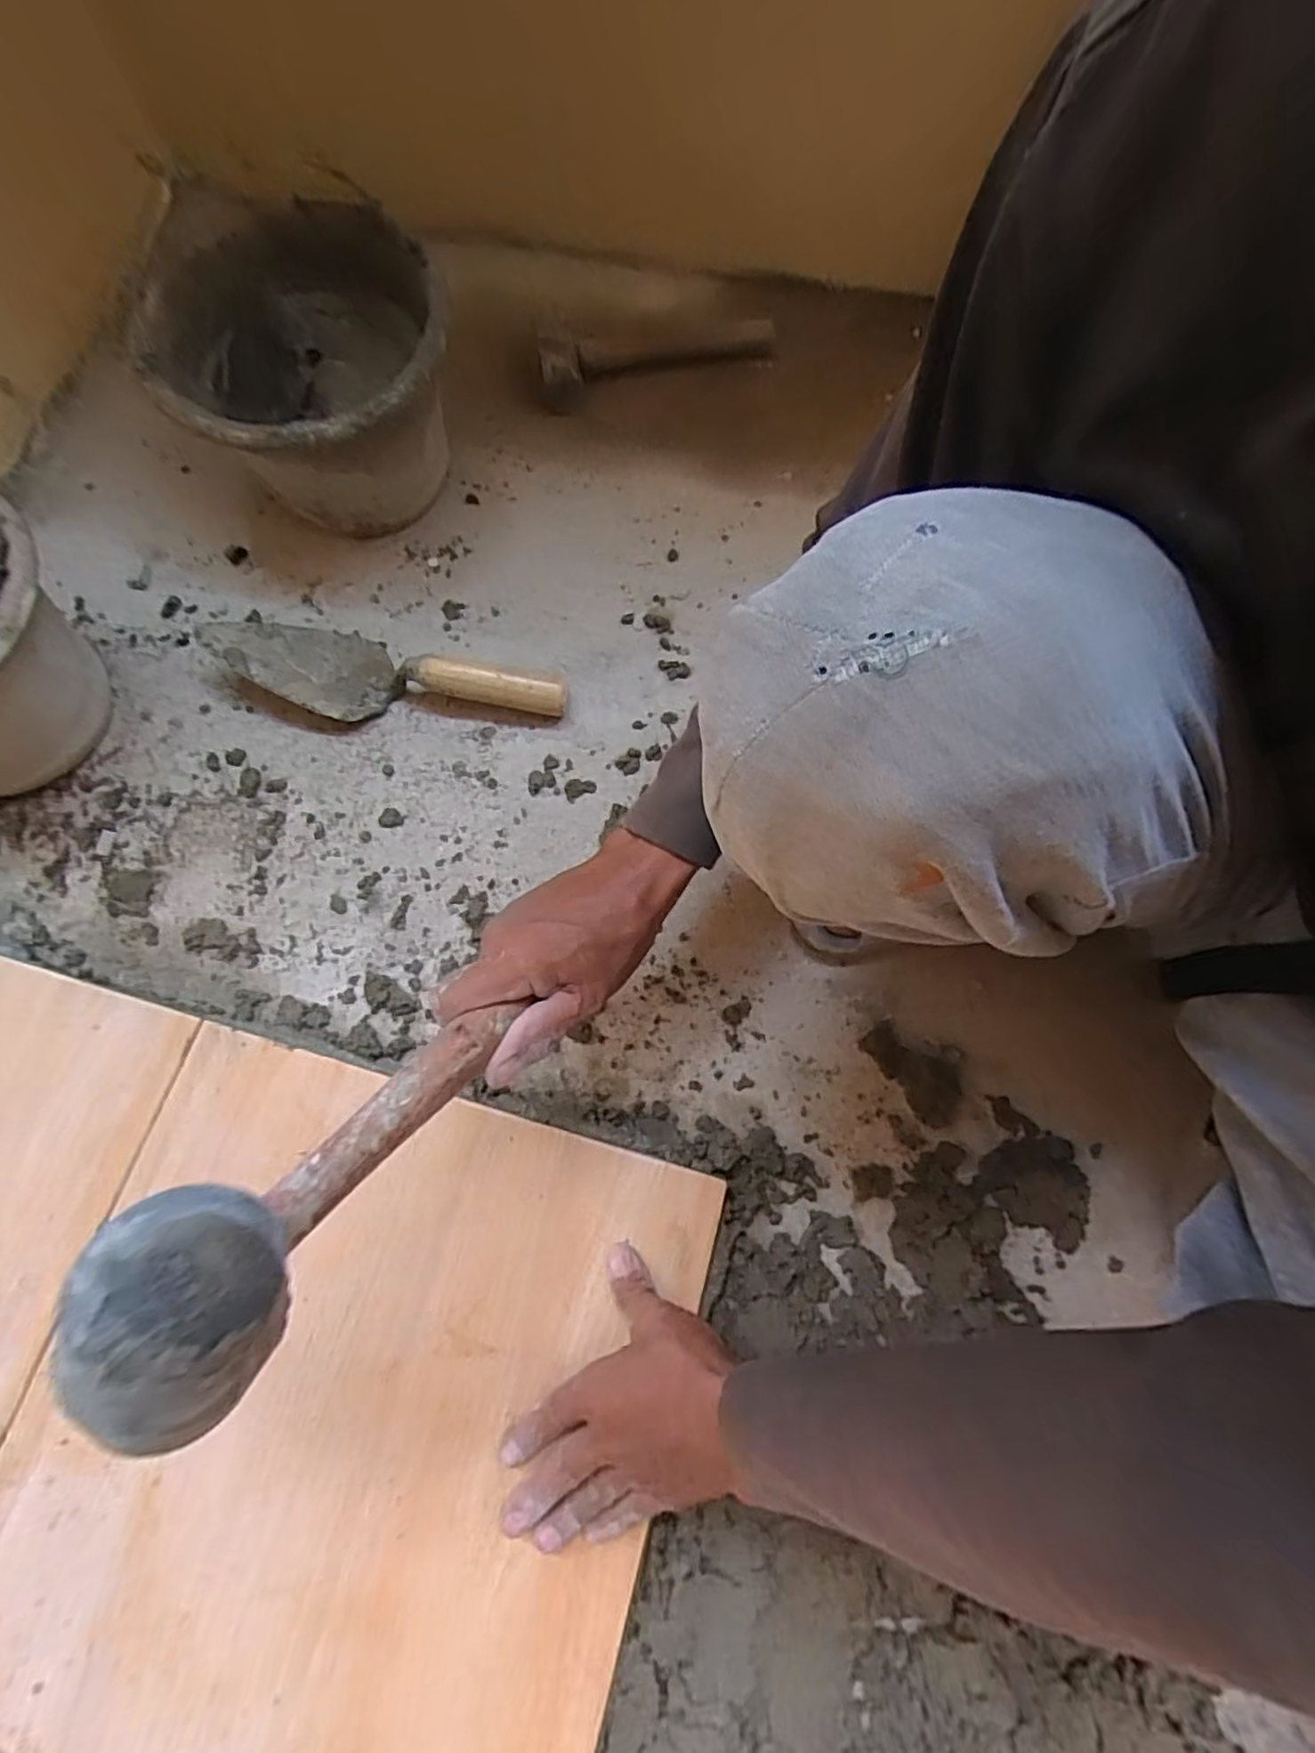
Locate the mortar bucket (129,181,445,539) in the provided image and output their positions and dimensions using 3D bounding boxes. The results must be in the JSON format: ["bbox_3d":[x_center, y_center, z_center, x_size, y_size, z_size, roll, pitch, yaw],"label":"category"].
[{"bbox_3d":[-0.297,-0.432,0.615,0.226,0.165,0.247,-14,73,-3],"label":"mortar bucket"}]

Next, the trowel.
[{"bbox_3d":[-0.241,-0.171,0.594,0.305,0.048,0.095,14,73,6],"label":"trowel"}]

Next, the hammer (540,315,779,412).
[{"bbox_3d":[-0.002,-0.549,0.704,0.252,0.041,0.081,-18,73,-4],"label":"hammer"}]

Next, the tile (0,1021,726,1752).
[{"bbox_3d":[-0.197,0.337,0.426,0.388,0.011,0.392,14,74,6],"label":"tile"}]

